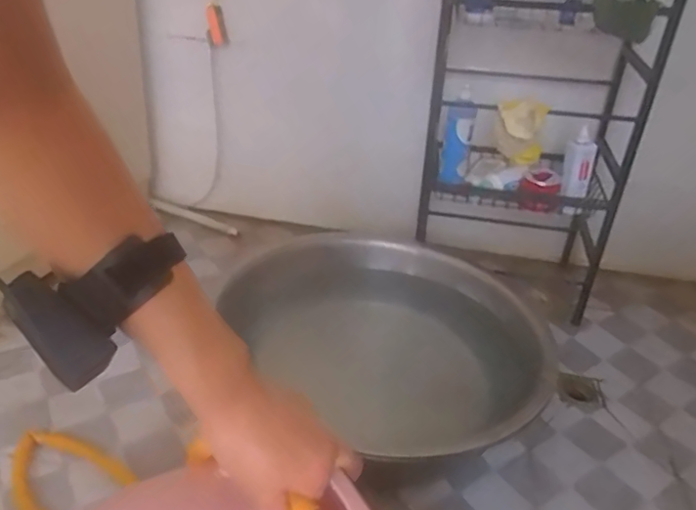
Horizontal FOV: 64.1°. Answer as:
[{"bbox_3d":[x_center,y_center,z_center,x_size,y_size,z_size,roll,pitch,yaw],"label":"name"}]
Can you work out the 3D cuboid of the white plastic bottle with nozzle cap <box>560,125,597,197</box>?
[{"bbox_3d":[0.572,-0.229,1.376,0.068,0.264,0.038,15,66,21],"label":"white plastic bottle with nozzle cap"}]

